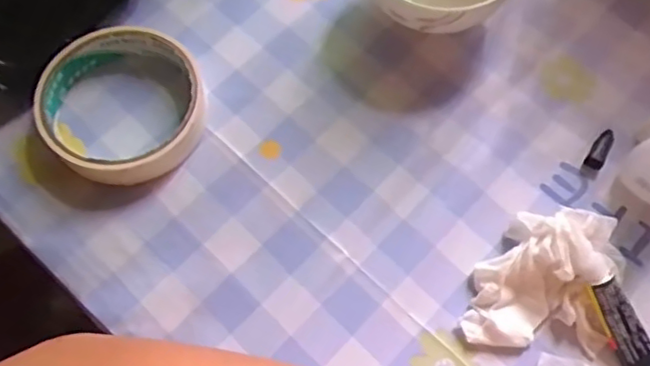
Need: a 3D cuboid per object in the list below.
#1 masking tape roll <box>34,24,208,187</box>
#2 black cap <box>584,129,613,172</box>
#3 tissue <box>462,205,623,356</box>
[{"bbox_3d":[-0.108,-0.044,0.333,0.083,0.026,0.090,-1,68,2],"label":"masking tape roll"},{"bbox_3d":[0.147,-0.017,0.331,0.009,0.007,0.023,32,72,14],"label":"black cap"},{"bbox_3d":[0.106,0.047,0.294,0.063,0.025,0.070,18,70,9],"label":"tissue"}]

